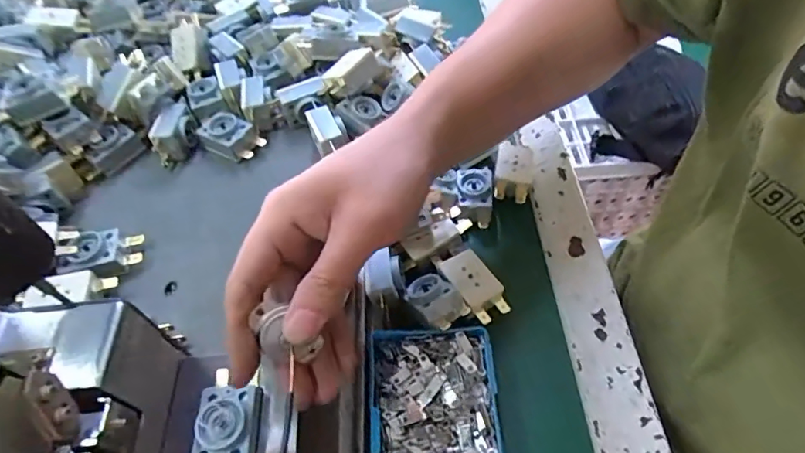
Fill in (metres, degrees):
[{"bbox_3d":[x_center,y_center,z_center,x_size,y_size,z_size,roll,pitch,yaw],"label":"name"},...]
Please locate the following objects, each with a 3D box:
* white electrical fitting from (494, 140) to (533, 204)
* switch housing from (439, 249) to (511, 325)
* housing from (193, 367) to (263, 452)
[{"bbox_3d":[0.084,-0.039,0.378,0.027,0.024,0.044,11,55,13],"label":"white electrical fitting"},{"bbox_3d":[0.048,0.037,0.323,0.027,0.012,0.048,-29,56,-16],"label":"switch housing"},{"bbox_3d":[-0.082,0.096,0.237,0.029,0.013,0.053,-5,53,1],"label":"housing"}]

